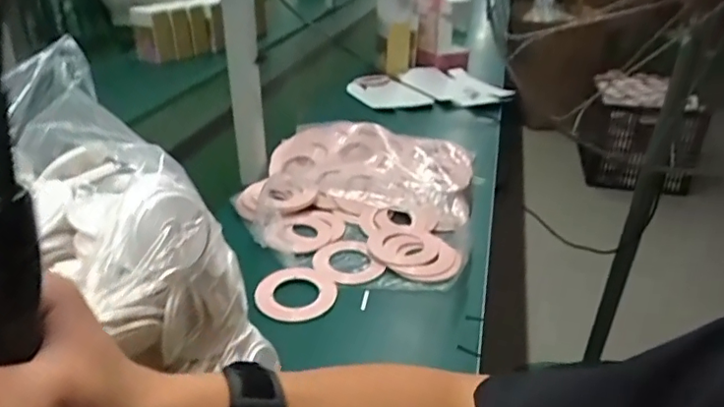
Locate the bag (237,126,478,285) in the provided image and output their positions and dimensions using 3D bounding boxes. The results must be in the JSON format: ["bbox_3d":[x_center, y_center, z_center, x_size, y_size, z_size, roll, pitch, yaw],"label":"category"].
[{"bbox_3d":[-0.009,-0.021,0.911,0.345,0.101,0.376,6,28,10],"label":"bag"}]

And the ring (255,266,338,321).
[{"bbox_3d":[-0.084,0.114,0.729,0.099,0.013,0.098,0,27,0],"label":"ring"}]

